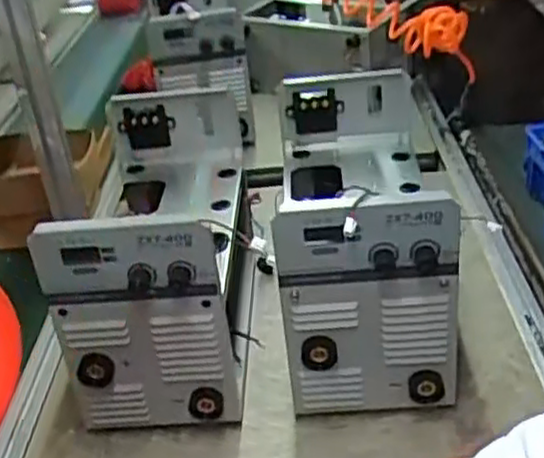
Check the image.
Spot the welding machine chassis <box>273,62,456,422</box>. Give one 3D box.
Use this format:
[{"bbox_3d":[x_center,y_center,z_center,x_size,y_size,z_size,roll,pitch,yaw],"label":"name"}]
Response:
[{"bbox_3d":[0.105,-0.008,0.925,0.174,0.266,0.399,-3,30,5],"label":"welding machine chassis"}]

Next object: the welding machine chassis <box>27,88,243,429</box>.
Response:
[{"bbox_3d":[-0.133,0.020,0.935,0.191,0.269,0.398,-5,30,2],"label":"welding machine chassis"}]

